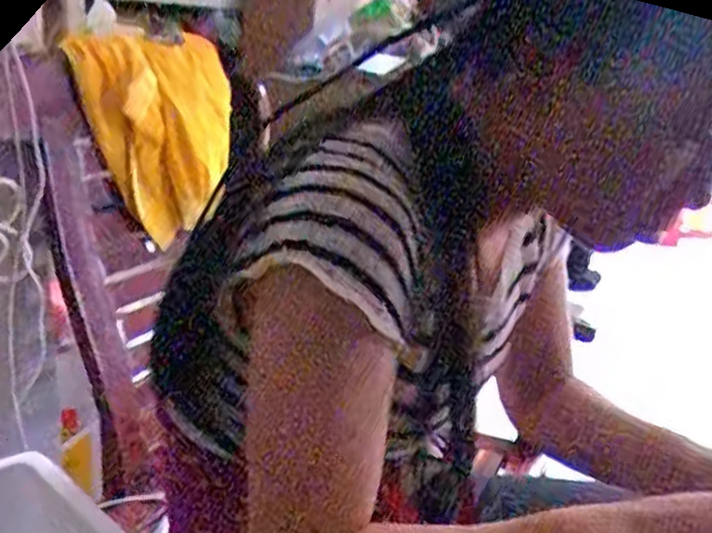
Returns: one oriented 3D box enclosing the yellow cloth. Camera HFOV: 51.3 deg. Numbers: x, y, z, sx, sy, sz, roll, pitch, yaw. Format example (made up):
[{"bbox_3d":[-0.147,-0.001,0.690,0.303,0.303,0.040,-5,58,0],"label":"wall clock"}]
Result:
[{"bbox_3d":[-0.261,-0.199,1.066,0.048,0.285,0.245,-6,17,47],"label":"yellow cloth"}]

